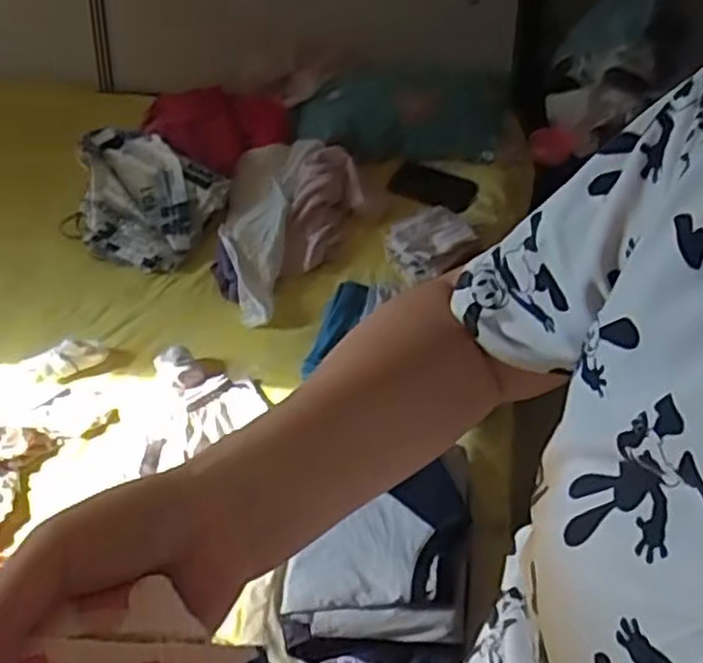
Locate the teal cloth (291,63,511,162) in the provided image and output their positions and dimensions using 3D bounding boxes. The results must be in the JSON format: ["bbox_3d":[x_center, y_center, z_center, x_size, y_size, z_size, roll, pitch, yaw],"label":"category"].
[{"bbox_3d":[0.107,-0.433,1.478,0.446,0.109,0.203,-3,49,-2],"label":"teal cloth"}]

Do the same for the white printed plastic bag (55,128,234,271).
[{"bbox_3d":[-0.385,-0.237,1.352,0.269,0.139,0.212,10,50,9],"label":"white printed plastic bag"}]

